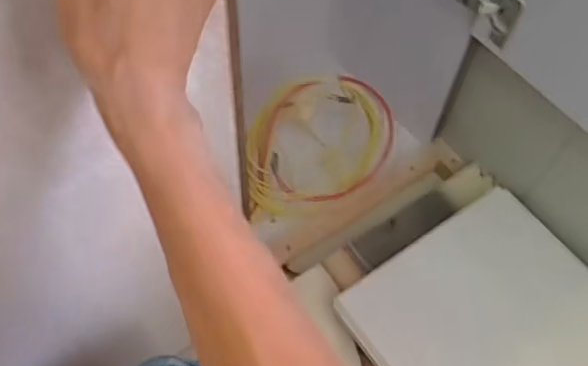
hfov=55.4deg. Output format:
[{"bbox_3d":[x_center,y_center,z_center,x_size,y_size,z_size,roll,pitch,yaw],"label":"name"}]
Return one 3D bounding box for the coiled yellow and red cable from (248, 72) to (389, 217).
[{"bbox_3d":[0.029,-0.058,0.761,0.208,0.166,0.051,-13,16,-7],"label":"coiled yellow and red cable"}]

